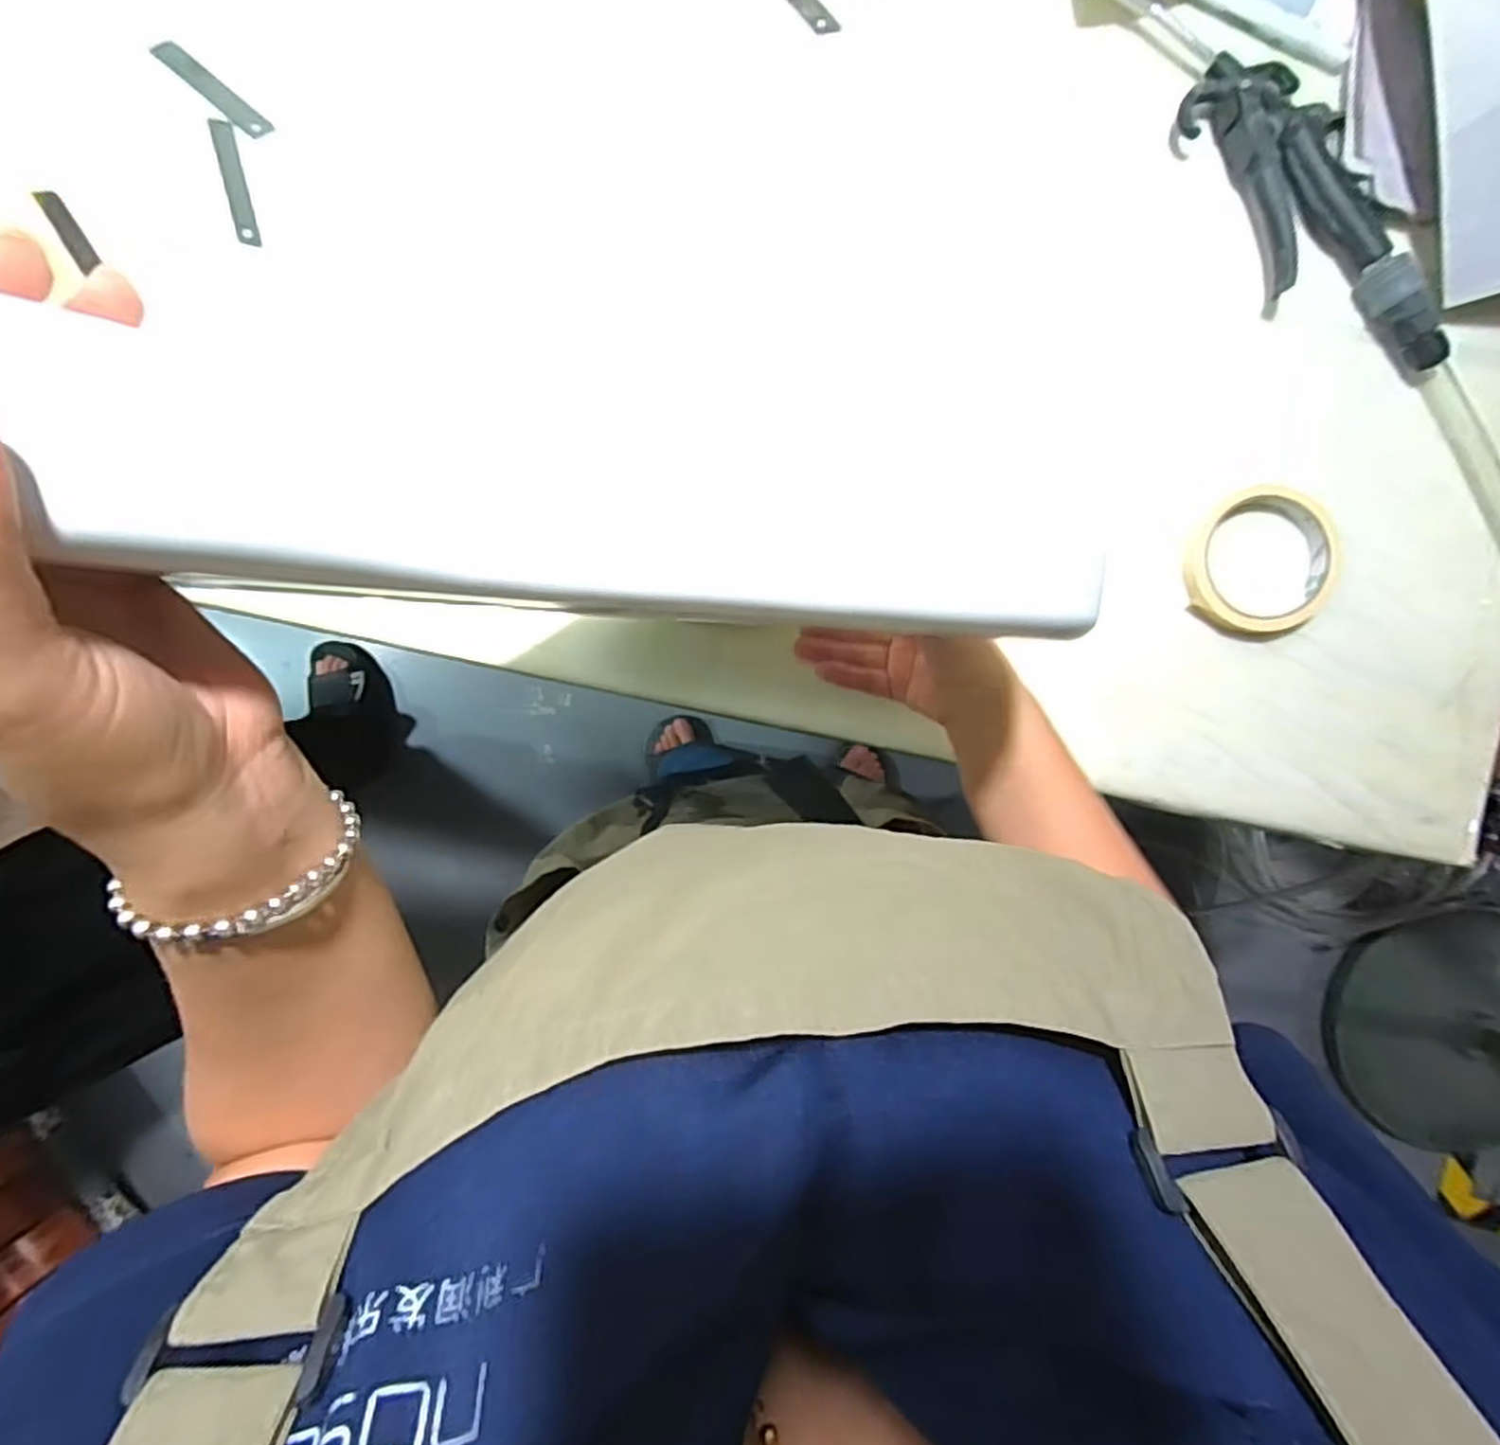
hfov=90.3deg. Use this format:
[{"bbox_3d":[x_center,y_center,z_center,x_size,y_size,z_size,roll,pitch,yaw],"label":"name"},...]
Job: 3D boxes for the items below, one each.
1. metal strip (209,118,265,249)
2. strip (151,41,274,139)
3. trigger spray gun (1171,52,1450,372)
[{"bbox_3d":[-0.352,-0.368,0.512,0.019,0.007,0.083,-11,94,3],"label":"metal strip"},{"bbox_3d":[-0.363,-0.428,0.505,0.092,0.009,0.017,41,85,-2],"label":"strip"},{"bbox_3d":[0.366,-0.325,0.480,0.090,0.031,0.227,-31,92,4],"label":"trigger spray gun"}]

